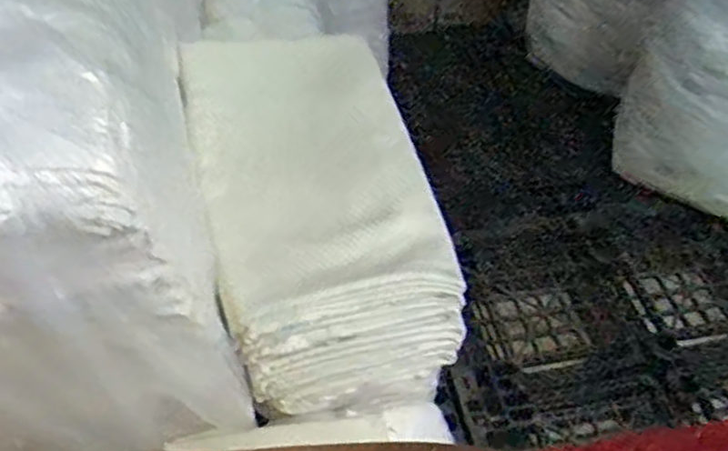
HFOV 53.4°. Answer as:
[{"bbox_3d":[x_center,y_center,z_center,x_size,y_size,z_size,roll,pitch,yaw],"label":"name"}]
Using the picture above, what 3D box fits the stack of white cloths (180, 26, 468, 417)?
[{"bbox_3d":[-0.071,-0.014,0.993,0.284,0.271,0.430,-12,50,-14],"label":"stack of white cloths"}]

